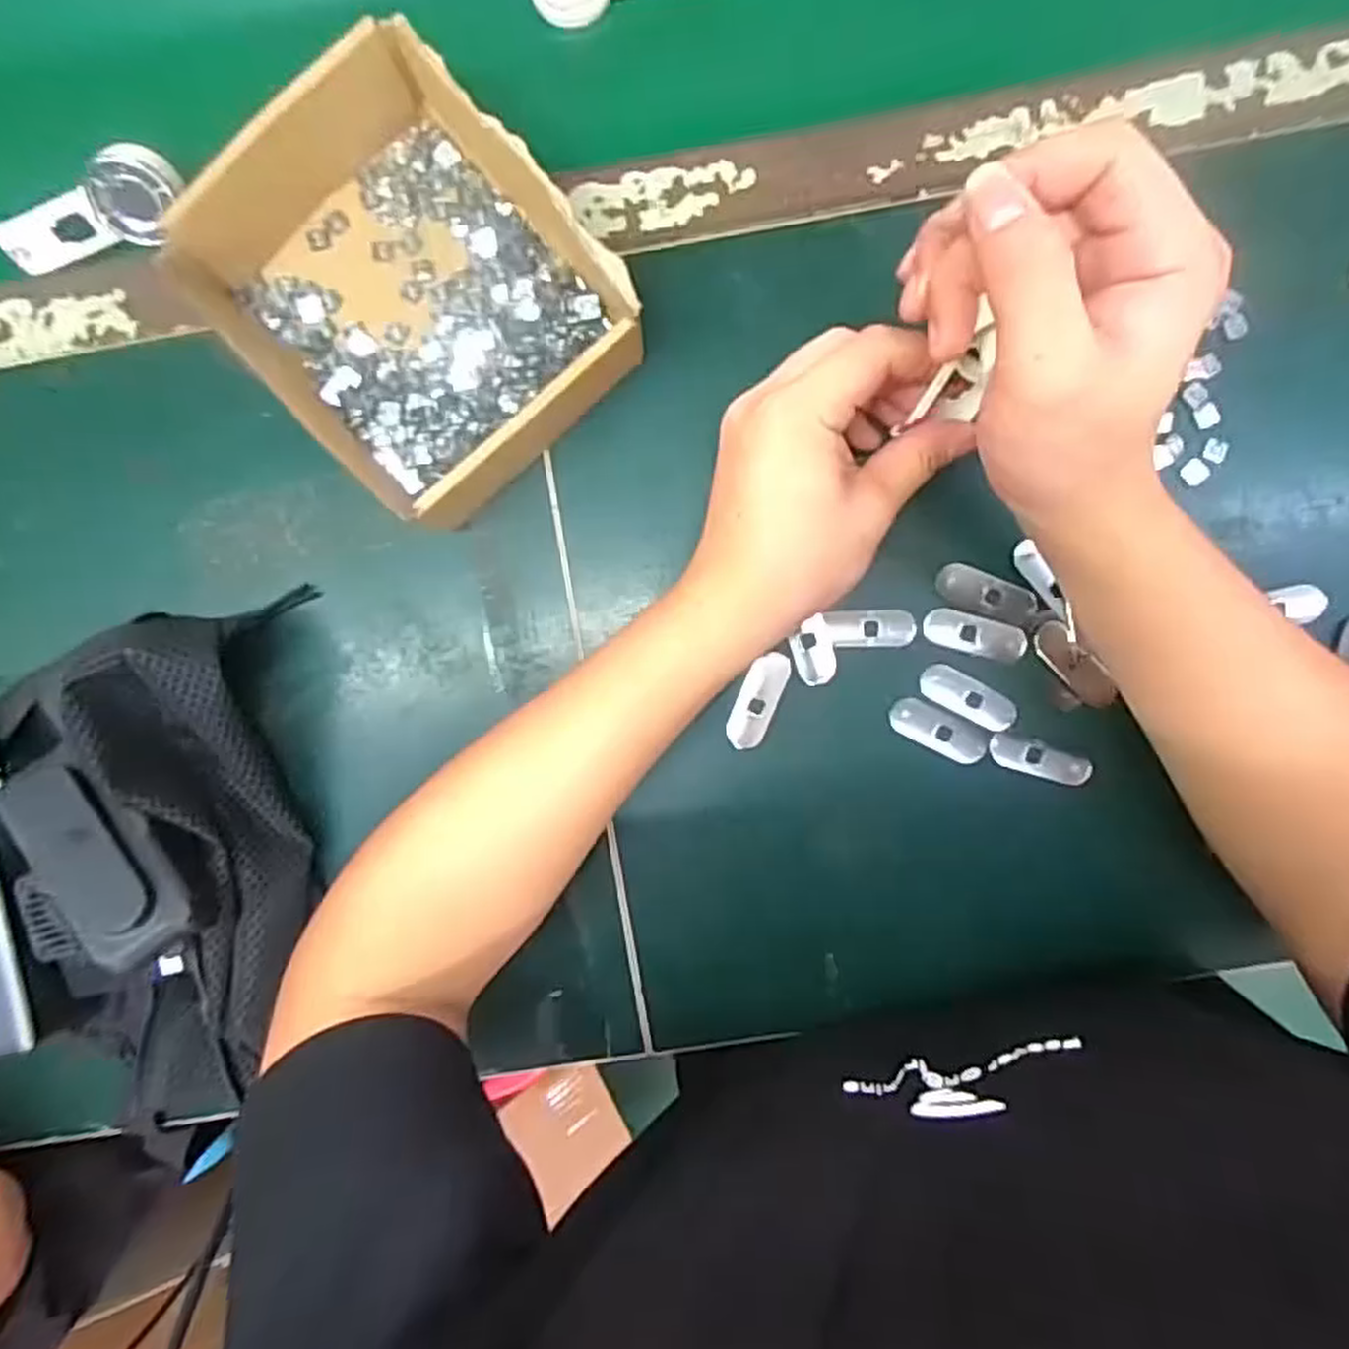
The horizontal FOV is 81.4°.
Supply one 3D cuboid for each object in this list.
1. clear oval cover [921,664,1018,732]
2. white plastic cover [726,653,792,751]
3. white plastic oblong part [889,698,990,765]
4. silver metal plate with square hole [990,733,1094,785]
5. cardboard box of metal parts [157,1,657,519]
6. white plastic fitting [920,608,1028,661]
[{"bbox_3d":[0.148,0.011,0.392,0.050,0.004,0.019,29,94,0],"label":"clear oval cover"},{"bbox_3d":[0.042,0.013,0.394,0.019,0.004,0.051,23,94,1],"label":"white plastic cover"},{"bbox_3d":[0.134,0.029,0.395,0.051,0.004,0.019,27,94,0],"label":"white plastic oblong part"},{"bbox_3d":[0.185,0.044,0.396,0.053,0.004,0.015,17,94,1],"label":"silver metal plate with square hole"},{"bbox_3d":[-0.120,-0.176,0.364,0.148,0.055,0.183,-43,91,4],"label":"cardboard box of metal parts"},{"bbox_3d":[0.150,-0.020,0.389,0.049,0.004,0.019,14,94,1],"label":"white plastic fitting"}]

